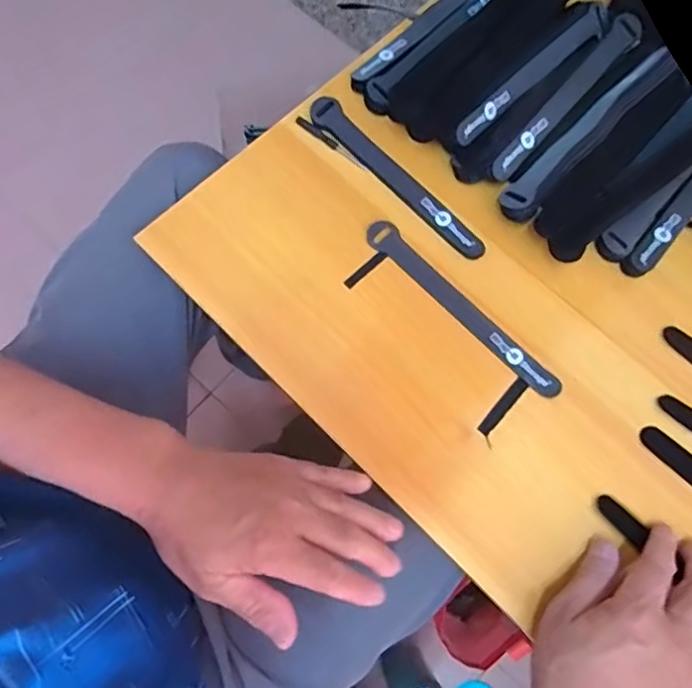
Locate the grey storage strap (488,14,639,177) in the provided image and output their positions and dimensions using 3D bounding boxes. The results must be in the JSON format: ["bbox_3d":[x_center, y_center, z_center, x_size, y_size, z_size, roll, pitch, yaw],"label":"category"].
[{"bbox_3d":[0.190,-0.213,0.478,0.023,0.021,0.194,42,77,11],"label":"grey storage strap"}]

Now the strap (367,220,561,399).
[{"bbox_3d":[0.092,-0.029,0.455,0.024,0.008,0.197,-42,78,-12],"label":"strap"}]

